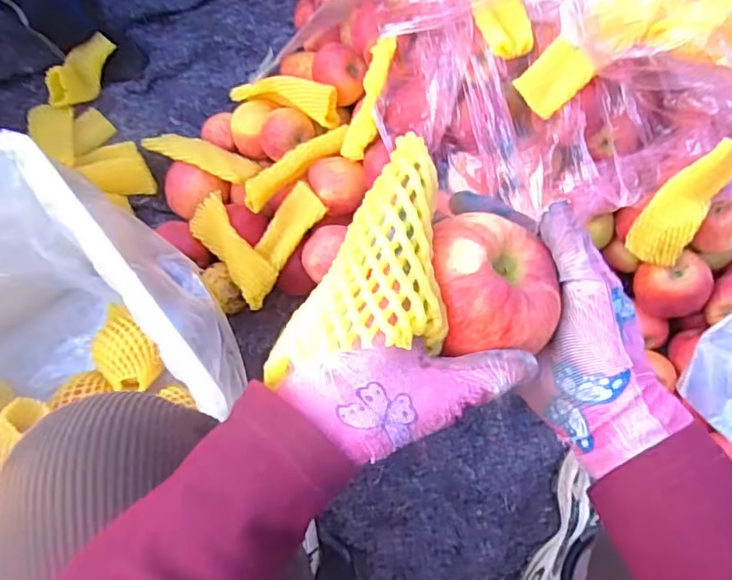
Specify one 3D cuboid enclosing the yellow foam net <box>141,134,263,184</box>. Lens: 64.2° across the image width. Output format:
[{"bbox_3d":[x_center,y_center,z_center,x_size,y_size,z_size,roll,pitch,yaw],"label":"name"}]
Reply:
[{"bbox_3d":[-0.214,-0.175,0.767,0.147,0.017,0.044,22,71,6],"label":"yellow foam net"}]

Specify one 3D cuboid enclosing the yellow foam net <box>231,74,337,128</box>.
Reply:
[{"bbox_3d":[-0.100,-0.243,0.726,0.143,0.047,0.030,23,71,6],"label":"yellow foam net"}]

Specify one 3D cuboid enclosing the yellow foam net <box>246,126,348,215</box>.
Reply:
[{"bbox_3d":[-0.088,-0.153,0.707,0.145,0.036,0.033,-37,76,-14],"label":"yellow foam net"}]

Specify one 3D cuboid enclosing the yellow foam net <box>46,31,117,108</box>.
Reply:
[{"bbox_3d":[-0.417,-0.308,0.835,0.068,0.061,0.138,14,58,3],"label":"yellow foam net"}]

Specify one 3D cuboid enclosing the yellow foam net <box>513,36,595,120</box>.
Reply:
[{"bbox_3d":[0.192,-0.214,0.591,0.052,0.070,0.009,45,37,-8],"label":"yellow foam net"}]

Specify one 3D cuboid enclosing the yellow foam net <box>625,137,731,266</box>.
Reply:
[{"bbox_3d":[0.349,-0.095,0.637,0.063,0.144,0.031,33,30,9],"label":"yellow foam net"}]

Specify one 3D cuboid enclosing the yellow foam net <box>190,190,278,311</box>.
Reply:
[{"bbox_3d":[-0.161,-0.052,0.707,0.050,0.031,0.149,-35,75,-13],"label":"yellow foam net"}]

